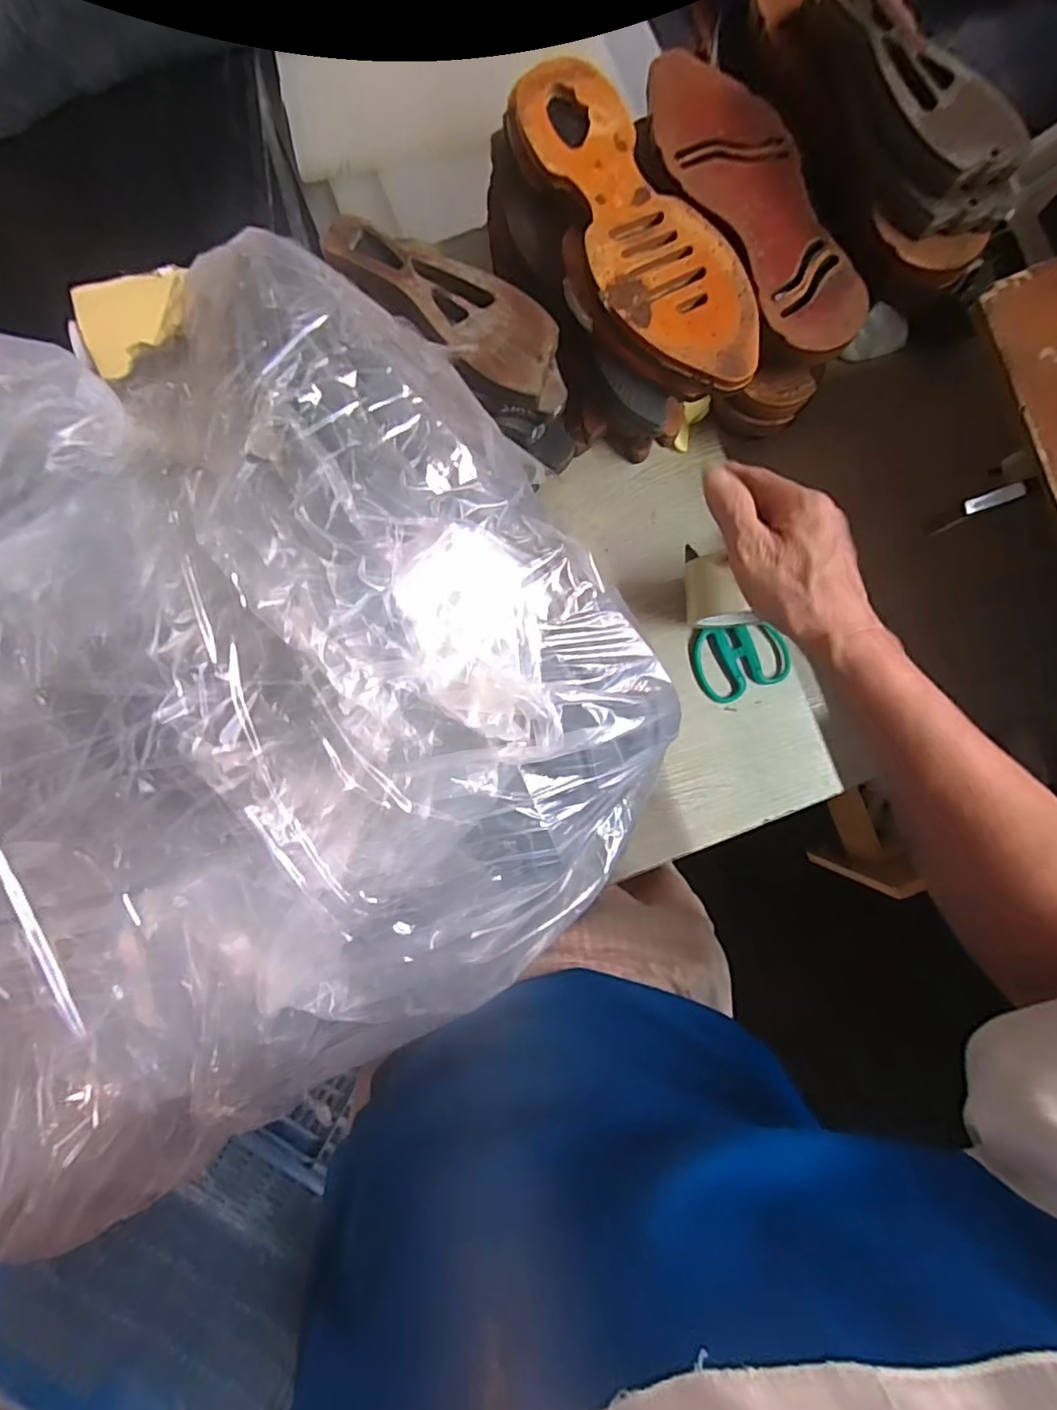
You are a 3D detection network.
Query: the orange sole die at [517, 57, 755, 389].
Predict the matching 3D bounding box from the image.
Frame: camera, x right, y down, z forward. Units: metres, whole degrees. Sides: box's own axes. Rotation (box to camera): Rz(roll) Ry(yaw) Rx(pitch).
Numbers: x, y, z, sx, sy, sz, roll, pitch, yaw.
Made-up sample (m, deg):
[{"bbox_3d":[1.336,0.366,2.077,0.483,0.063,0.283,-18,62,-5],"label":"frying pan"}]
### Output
[{"bbox_3d":[0.083,-0.368,0.460,0.099,0.014,0.289,-24,85,-1],"label":"orange sole die"}]

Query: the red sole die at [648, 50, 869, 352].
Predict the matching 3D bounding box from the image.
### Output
[{"bbox_3d":[0.184,-0.411,0.488,0.091,0.016,0.280,-29,86,-2],"label":"red sole die"}]

